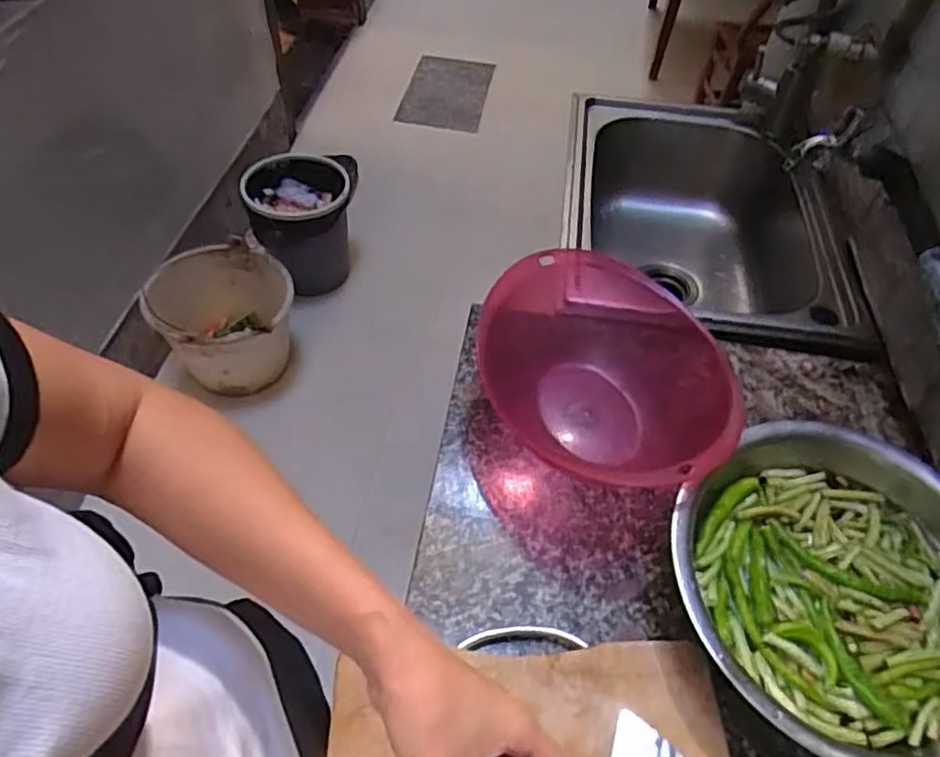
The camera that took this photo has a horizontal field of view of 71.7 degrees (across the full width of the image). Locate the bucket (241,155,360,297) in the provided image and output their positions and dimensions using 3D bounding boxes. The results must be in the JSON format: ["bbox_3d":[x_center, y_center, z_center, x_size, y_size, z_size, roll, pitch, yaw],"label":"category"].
[{"bbox_3d":[-0.432,-0.400,1.721,0.266,0.287,0.266,2,53,-2],"label":"bucket"}]

